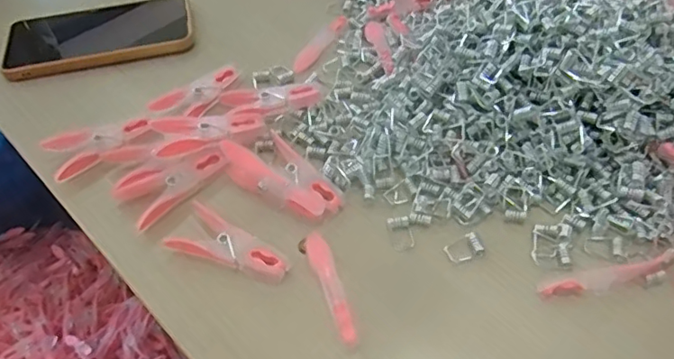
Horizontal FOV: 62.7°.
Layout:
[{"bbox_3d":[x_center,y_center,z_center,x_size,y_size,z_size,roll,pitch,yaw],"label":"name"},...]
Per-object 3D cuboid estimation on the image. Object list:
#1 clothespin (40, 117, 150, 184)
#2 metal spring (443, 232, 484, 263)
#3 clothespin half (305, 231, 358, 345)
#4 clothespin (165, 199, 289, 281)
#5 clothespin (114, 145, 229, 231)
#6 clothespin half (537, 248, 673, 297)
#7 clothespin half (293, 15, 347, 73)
[{"bbox_3d":[-0.172,-0.027,0.399,0.070,0.017,0.034,-28,56,-19],"label":"clothespin"},{"bbox_3d":[0.079,0.042,0.343,0.021,0.005,0.015,-17,53,-11],"label":"metal spring"},{"bbox_3d":[-0.004,0.061,0.327,0.014,0.006,0.075,-17,53,-11],"label":"clothespin half"},{"bbox_3d":[-0.065,0.043,0.342,0.073,0.014,0.030,20,55,17],"label":"clothespin"},{"bbox_3d":[-0.112,-0.003,0.373,0.035,0.008,0.071,45,68,8],"label":"clothespin"},{"bbox_3d":[0.162,0.057,0.325,0.086,0.008,0.013,-12,52,-7],"label":"clothespin half"},{"bbox_3d":[-0.013,-0.117,0.472,0.012,0.010,0.081,24,56,20],"label":"clothespin half"}]

